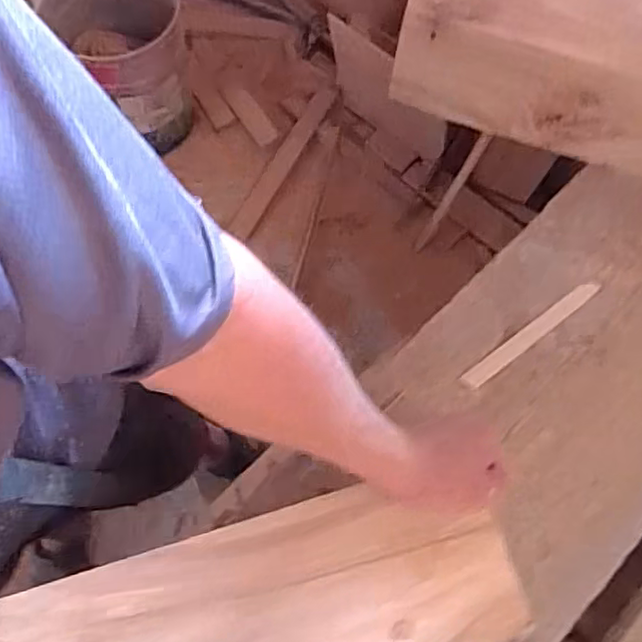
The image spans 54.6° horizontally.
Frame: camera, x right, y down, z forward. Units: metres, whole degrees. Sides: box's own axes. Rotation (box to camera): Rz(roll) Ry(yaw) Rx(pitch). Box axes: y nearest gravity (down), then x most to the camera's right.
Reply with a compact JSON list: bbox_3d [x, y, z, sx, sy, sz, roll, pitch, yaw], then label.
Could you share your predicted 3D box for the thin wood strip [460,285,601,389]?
[{"bbox_3d":[0.247,0.015,0.727,0.204,0.008,0.021,-34,71,-14],"label":"thin wood strip"}]

